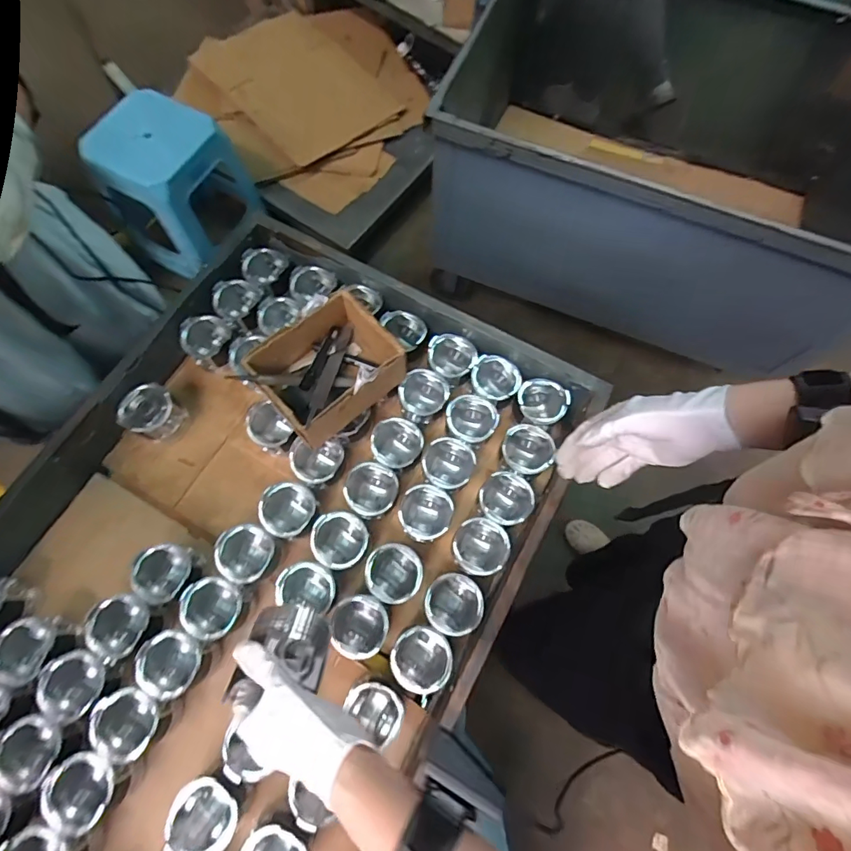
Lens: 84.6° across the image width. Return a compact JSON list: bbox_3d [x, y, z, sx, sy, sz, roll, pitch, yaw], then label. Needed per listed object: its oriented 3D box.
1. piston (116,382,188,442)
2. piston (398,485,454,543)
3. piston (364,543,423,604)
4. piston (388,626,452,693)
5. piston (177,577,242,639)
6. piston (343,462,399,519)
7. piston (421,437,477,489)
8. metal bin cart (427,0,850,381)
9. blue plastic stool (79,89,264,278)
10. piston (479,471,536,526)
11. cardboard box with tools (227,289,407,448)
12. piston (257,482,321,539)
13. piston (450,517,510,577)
[{"bbox_3d":[-0.460,-0.018,0.798,0.079,0.075,0.083,1,70,-2],"label":"piston"},{"bbox_3d":[0.000,0.142,0.754,0.082,0.064,0.080,1,70,-2],"label":"piston"},{"bbox_3d":[-0.048,0.224,0.709,0.082,0.079,0.080,1,70,-2],"label":"piston"},{"bbox_3d":[-0.007,0.340,0.690,0.081,0.068,0.081,-9,71,-5],"label":"piston"},{"bbox_3d":[-0.308,0.271,0.695,0.083,0.086,0.079,1,70,-2],"label":"piston"},{"bbox_3d":[-0.088,0.107,0.757,0.083,0.065,0.085,1,70,-2],"label":"piston"},{"bbox_3d":[0.037,0.067,0.779,0.081,0.067,0.082,32,73,9],"label":"piston"},{"bbox_3d":[0.654,-0.694,1.274,1.099,0.546,0.755,22,71,6],"label":"metal bin cart"},{"bbox_3d":[-0.694,-0.684,1.354,0.291,0.349,0.333,27,72,8],"label":"blue plastic stool"},{"bbox_3d":[0.128,0.121,0.755,0.081,0.073,0.081,1,70,-2],"label":"piston"},{"bbox_3d":[-0.152,-0.083,0.743,0.199,0.111,0.153,-40,76,-14],"label":"cardboard box with tools"},{"bbox_3d":[-0.217,0.136,0.746,0.074,0.076,0.080,1,70,-2],"label":"piston"},{"bbox_3d":[0.083,0.192,0.735,0.082,0.064,0.083,1,70,-2],"label":"piston"}]

